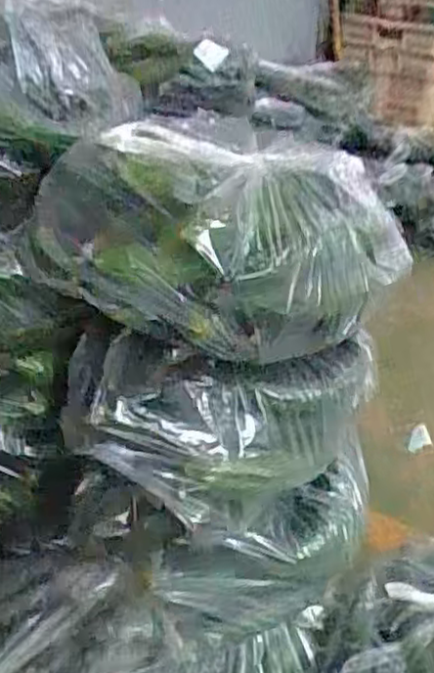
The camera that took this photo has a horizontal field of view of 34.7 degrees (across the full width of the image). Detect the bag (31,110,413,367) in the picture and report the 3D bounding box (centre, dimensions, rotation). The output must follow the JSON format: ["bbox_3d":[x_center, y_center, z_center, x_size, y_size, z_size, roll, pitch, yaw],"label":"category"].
[{"bbox_3d":[-0.001,-0.090,0.588,0.281,0.128,0.230,19,34,21],"label":"bag"}]

